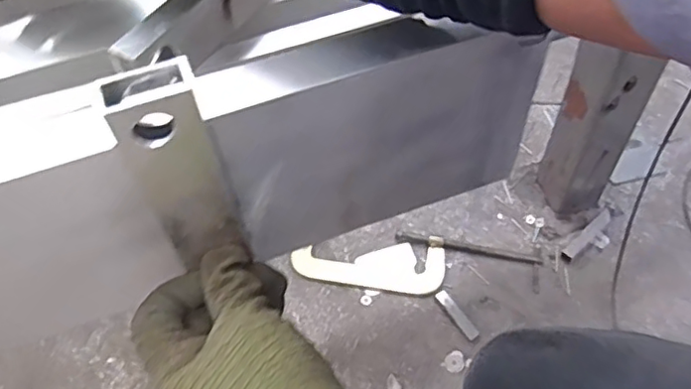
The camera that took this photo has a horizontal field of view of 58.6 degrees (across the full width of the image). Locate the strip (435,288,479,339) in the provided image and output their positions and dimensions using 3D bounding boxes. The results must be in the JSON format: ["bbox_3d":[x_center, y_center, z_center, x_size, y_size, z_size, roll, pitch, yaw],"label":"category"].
[{"bbox_3d":[0.168,0.180,0.926,0.019,0.004,0.088,-29,58,-16],"label":"strip"}]

